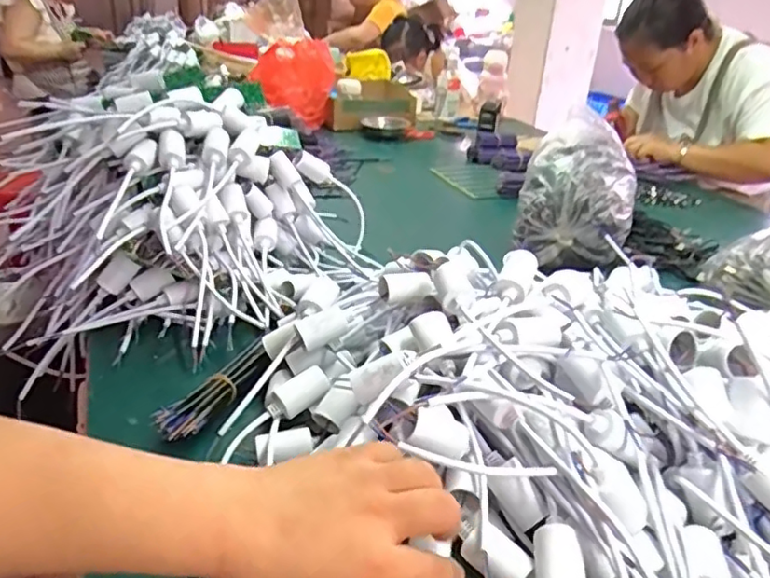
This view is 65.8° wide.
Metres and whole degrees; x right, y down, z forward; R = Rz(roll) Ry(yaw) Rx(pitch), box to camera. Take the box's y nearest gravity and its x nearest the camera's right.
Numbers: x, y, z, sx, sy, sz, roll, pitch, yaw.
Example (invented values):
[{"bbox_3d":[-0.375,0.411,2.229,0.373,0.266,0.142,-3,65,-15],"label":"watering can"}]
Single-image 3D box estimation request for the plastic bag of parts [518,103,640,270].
[{"bbox_3d":[0.289,-0.143,0.888,0.154,0.172,0.226,12,28,16],"label":"plastic bag of parts"}]

